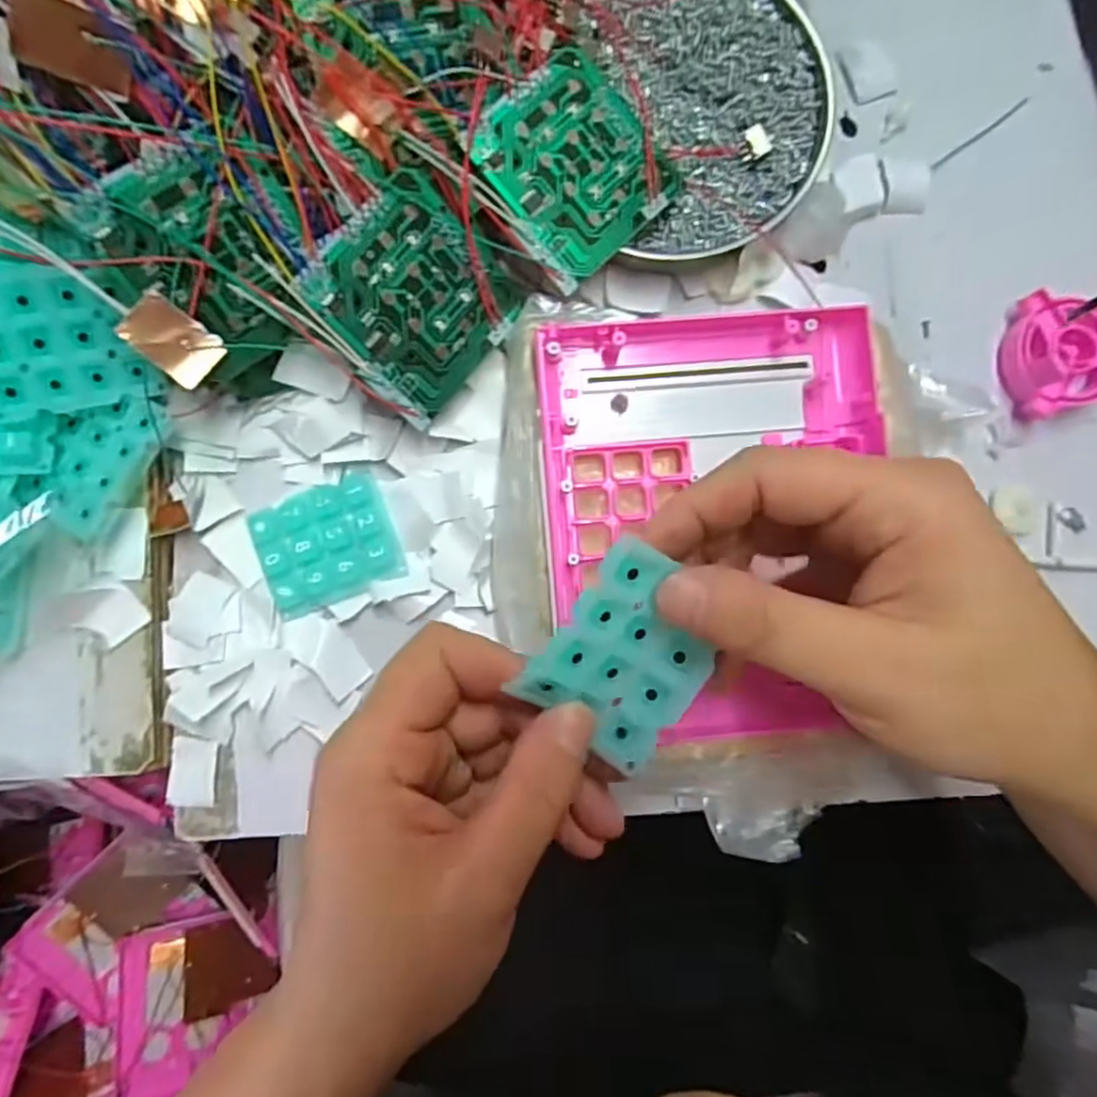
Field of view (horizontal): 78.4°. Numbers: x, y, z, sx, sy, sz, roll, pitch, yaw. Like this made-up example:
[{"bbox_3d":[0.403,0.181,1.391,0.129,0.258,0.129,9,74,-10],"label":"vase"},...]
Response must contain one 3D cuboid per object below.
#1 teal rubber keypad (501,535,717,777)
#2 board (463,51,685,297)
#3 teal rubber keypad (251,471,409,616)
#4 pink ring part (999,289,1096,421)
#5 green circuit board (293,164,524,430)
[{"bbox_3d":[0.023,0.032,0.192,0.050,0.006,0.052,37,96,-23],"label":"teal rubber keypad"},{"bbox_3d":[0.011,-0.155,0.272,0.069,0.004,0.071,-41,101,-10],"label":"board"},{"bbox_3d":[-0.094,-0.002,0.286,0.057,0.013,0.049,-19,89,-2],"label":"teal rubber keypad"},{"bbox_3d":[0.231,-0.091,0.301,0.054,0.020,0.051,0,88,-2],"label":"pink ring part"},{"bbox_3d":[-0.052,-0.100,0.269,0.072,0.004,0.072,-50,119,-8],"label":"green circuit board"}]

